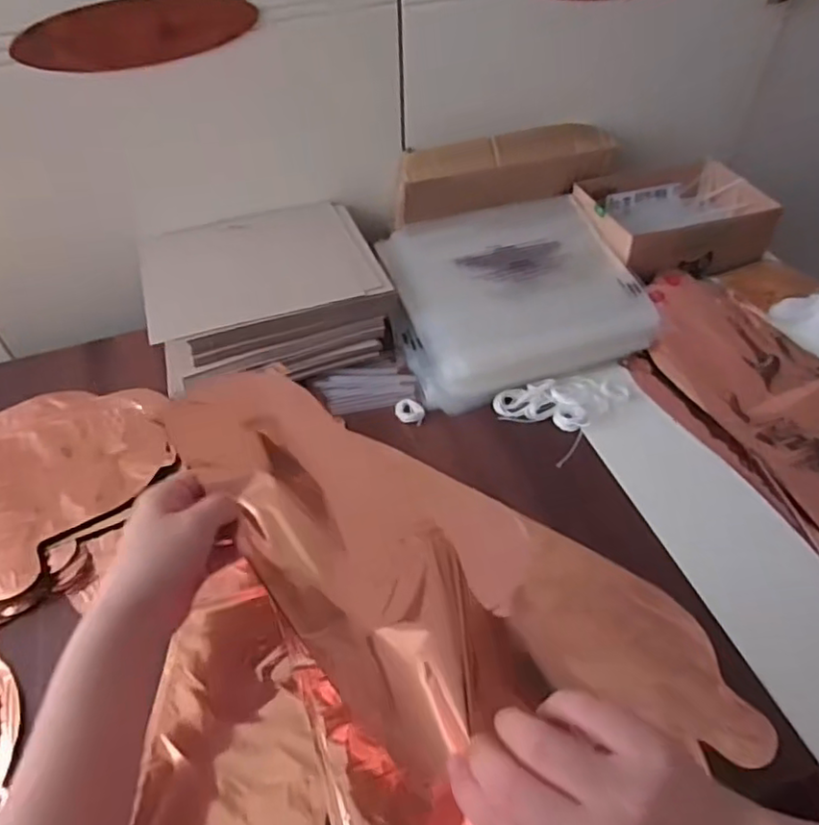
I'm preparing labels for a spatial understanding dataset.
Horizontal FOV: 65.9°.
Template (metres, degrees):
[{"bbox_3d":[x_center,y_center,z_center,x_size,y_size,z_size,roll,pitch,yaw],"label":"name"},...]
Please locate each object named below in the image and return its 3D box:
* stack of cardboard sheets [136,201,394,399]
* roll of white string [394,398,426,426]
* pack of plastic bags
[{"bbox_3d":[-0.142,-0.117,0.628,0.215,0.072,0.195,-17,52,-14],"label":"stack of cardboard sheets"},{"bbox_3d":[0.000,-0.001,0.579,0.027,0.008,0.023,17,52,14],"label":"roll of white string"},{"bbox_3d":[0.100,-0.125,0.652,0.239,0.055,0.215,-16,51,-13],"label":"pack of plastic bags"}]

